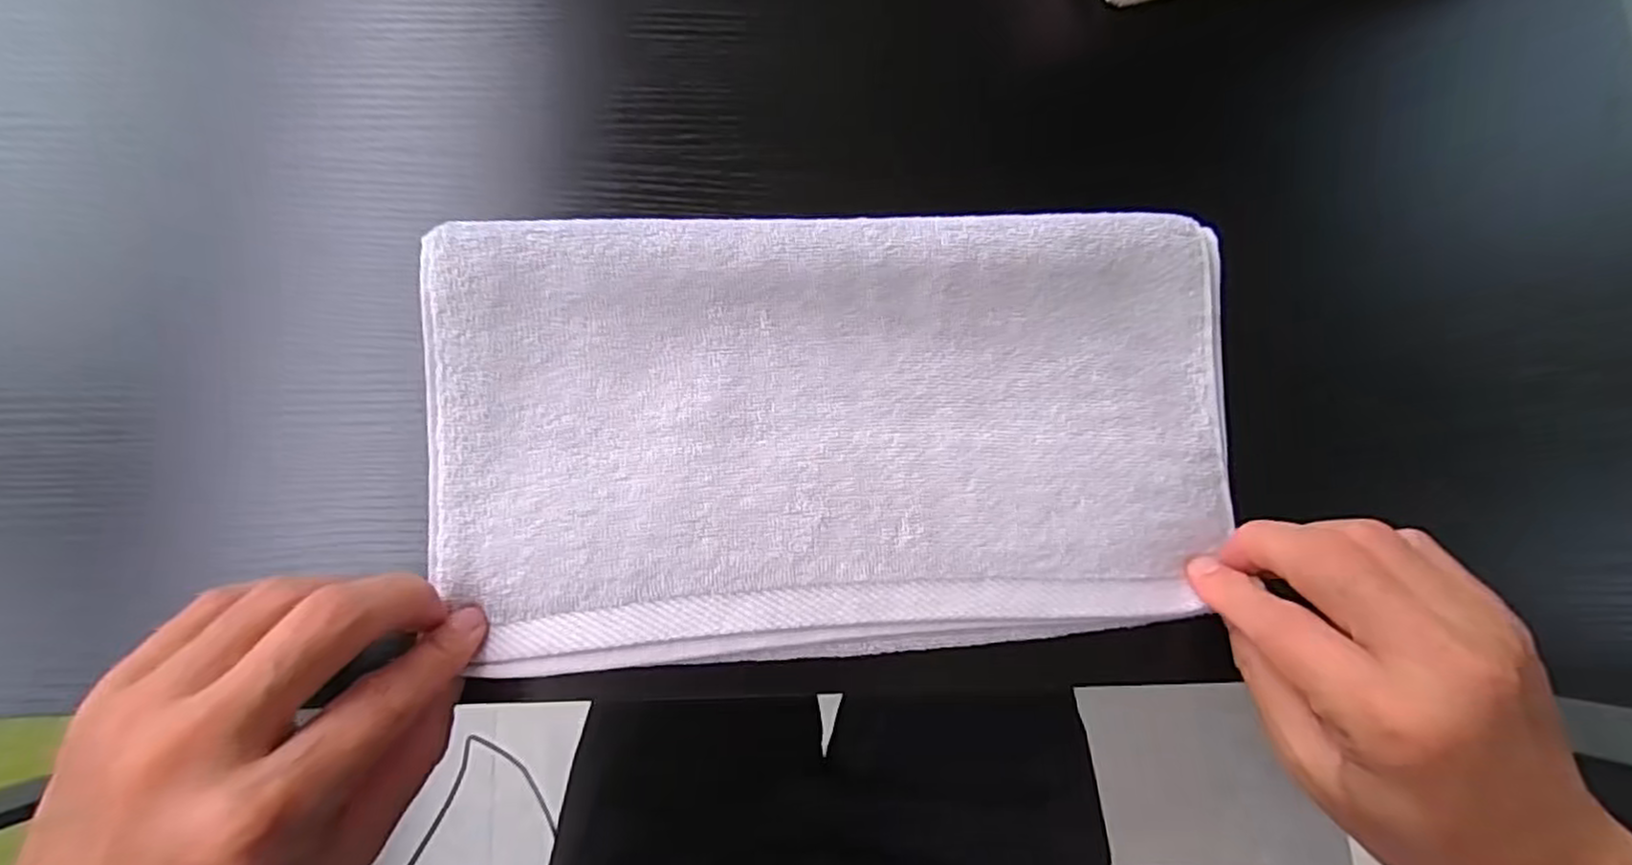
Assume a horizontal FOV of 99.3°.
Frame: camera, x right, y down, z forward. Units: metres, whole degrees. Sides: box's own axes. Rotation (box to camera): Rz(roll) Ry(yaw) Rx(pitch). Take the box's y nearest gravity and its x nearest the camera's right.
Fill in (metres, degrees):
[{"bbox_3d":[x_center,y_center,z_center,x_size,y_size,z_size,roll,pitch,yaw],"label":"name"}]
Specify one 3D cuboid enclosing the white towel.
[{"bbox_3d":[0.013,-0.001,0.285,0.323,0.014,0.176,-2,86,-5],"label":"white towel"}]

